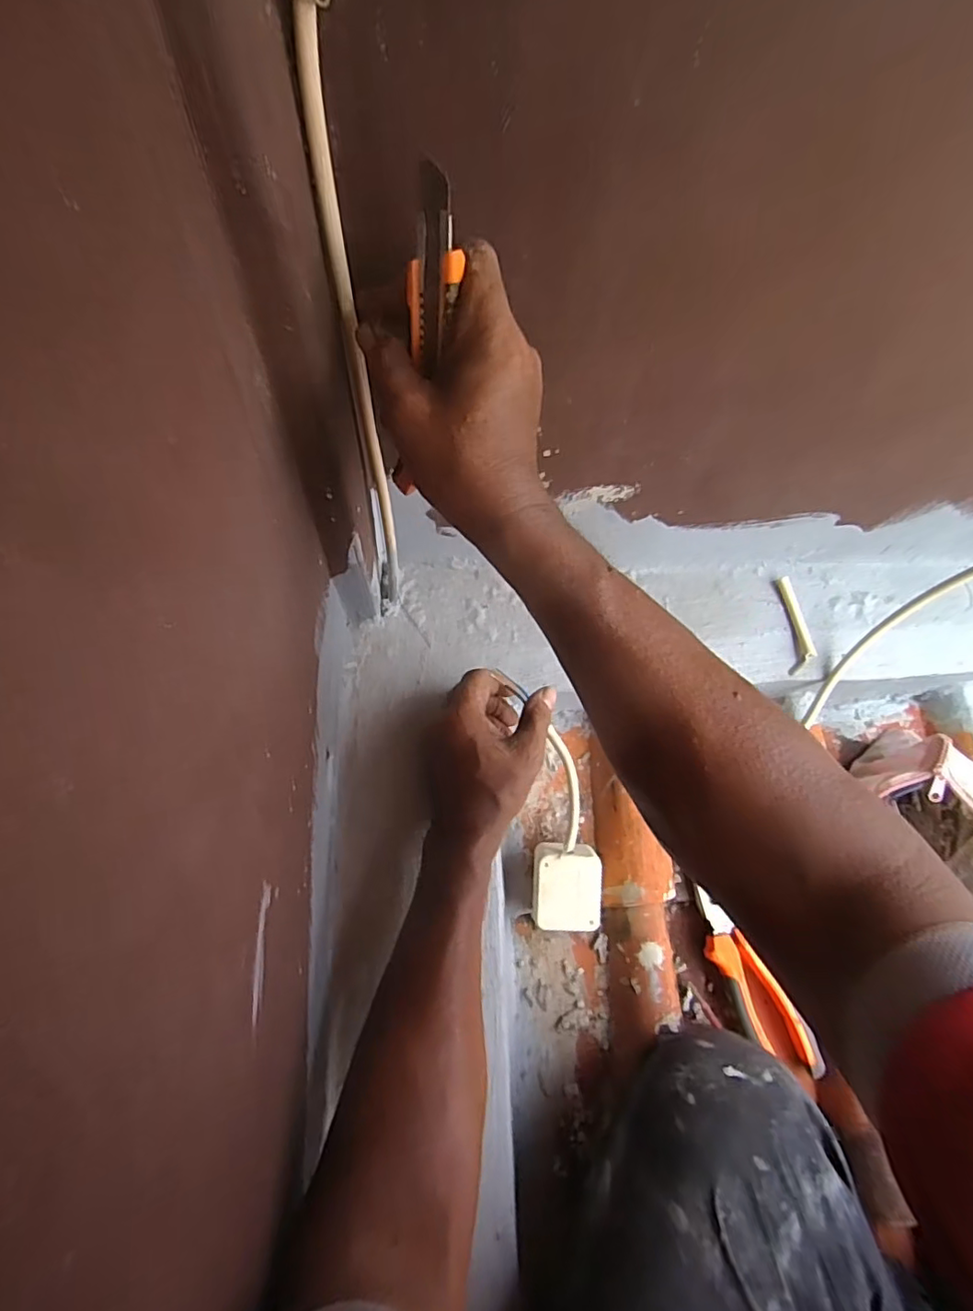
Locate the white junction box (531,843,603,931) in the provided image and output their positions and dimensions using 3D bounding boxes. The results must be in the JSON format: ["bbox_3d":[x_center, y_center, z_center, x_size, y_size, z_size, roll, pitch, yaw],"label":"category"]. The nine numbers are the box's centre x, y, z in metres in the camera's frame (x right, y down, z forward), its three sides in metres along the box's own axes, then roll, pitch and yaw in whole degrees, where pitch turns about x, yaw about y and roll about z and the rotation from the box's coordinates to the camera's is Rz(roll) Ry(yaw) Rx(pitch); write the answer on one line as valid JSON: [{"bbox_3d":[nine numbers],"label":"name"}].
[{"bbox_3d":[0.070,0.207,0.519,0.060,0.033,0.071,2,83,-8],"label":"white junction box"}]

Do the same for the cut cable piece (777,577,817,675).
[{"bbox_3d":[0.307,-0.031,0.570,0.022,0.012,0.095,-8,81,-7],"label":"cut cable piece"}]

